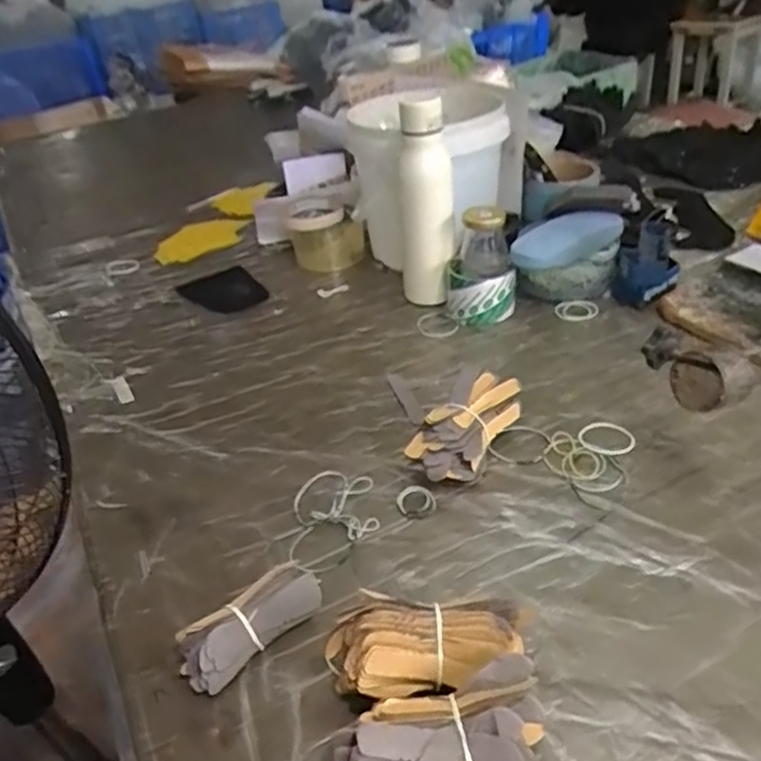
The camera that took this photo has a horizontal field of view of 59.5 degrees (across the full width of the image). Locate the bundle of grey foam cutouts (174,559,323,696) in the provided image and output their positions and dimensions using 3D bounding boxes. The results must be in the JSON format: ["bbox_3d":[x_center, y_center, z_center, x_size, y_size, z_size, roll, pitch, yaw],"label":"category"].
[{"bbox_3d":[-0.088,0.165,0.455,0.102,0.036,0.039,-32,41,-32],"label":"bundle of grey foam cutouts"}]

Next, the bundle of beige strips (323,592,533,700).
[{"bbox_3d":[0.028,0.170,0.416,0.124,0.059,0.051,-4,34,5],"label":"bundle of beige strips"}]

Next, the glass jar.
[{"bbox_3d":[0.121,-0.133,0.798,0.079,0.130,0.079,-1,36,9],"label":"glass jar"}]

